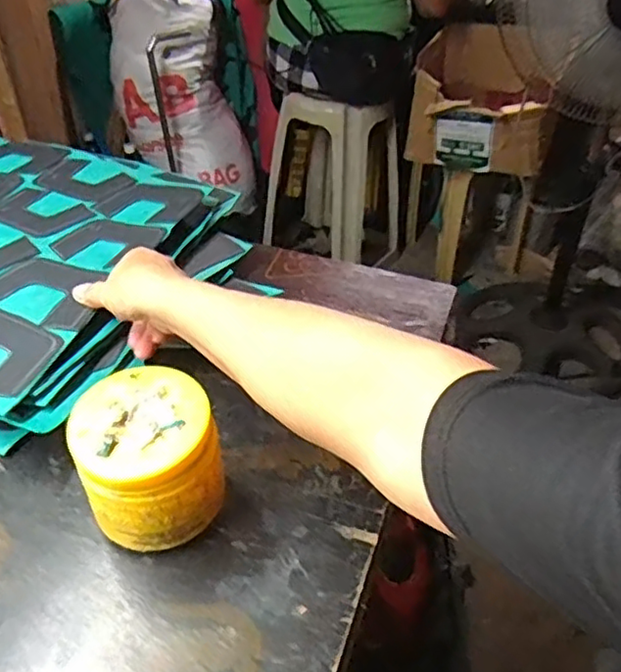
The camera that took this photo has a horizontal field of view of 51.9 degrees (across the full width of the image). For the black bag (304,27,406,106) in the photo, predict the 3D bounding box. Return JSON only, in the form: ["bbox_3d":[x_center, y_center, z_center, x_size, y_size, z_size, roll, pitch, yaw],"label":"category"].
[{"bbox_3d":[0.122,-0.662,1.586,0.254,0.172,0.092,-5,40,-7],"label":"black bag"}]

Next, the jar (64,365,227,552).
[{"bbox_3d":[-0.112,0.091,0.451,0.089,0.103,0.089,0,42,0],"label":"jar"}]

